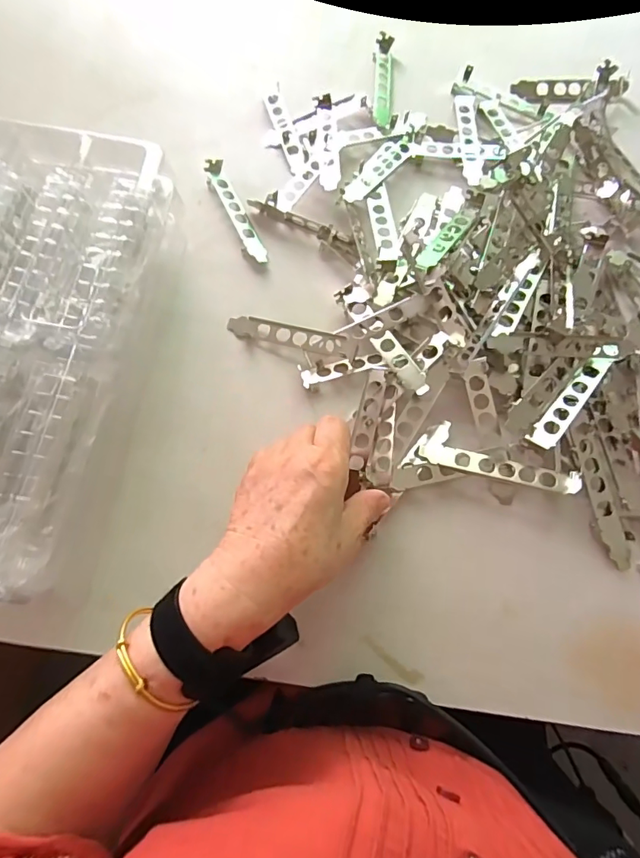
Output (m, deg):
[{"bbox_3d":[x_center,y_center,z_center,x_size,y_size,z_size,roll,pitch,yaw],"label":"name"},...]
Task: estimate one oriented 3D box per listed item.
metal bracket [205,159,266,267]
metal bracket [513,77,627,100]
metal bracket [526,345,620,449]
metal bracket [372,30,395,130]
[{"bbox_3d":[-0.083,-0.210,0.457,0.022,0.016,0.122,-23,75,-7],"label":"metal bracket"},{"bbox_3d":[0.267,-0.365,0.508,0.121,0.009,0.023,2,92,3],"label":"metal bracket"},{"bbox_3d":[0.206,-0.029,0.379,0.111,0.013,0.020,-47,50,-14],"label":"metal bracket"},{"bbox_3d":[0.069,-0.378,0.512,0.021,0.014,0.119,3,73,0],"label":"metal bracket"}]

